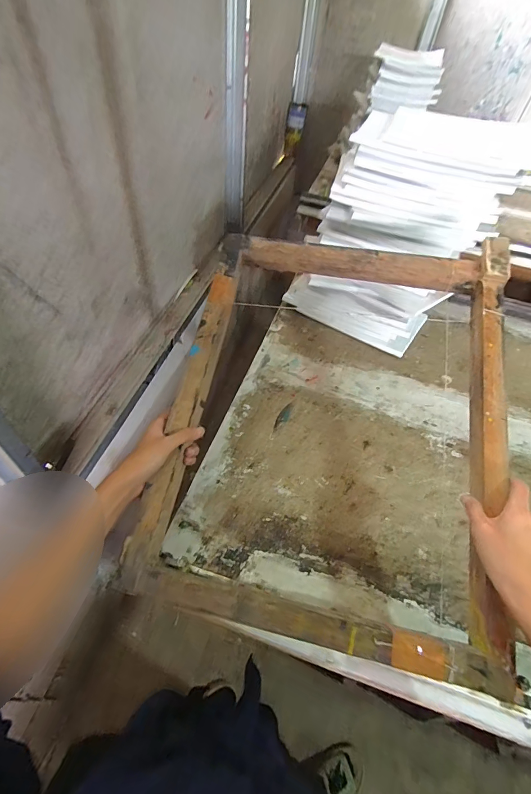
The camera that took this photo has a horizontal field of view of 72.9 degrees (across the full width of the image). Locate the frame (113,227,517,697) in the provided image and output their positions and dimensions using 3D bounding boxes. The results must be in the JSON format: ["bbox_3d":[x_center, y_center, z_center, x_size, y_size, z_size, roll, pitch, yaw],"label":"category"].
[{"bbox_3d":[0.085,0.012,0.453,0.398,0.039,0.513,10,69,7],"label":"frame"}]

